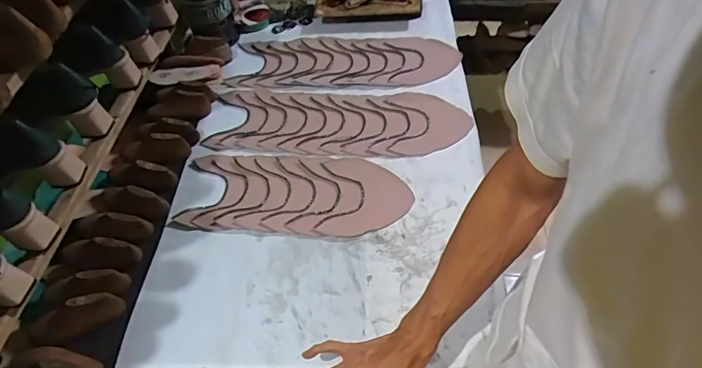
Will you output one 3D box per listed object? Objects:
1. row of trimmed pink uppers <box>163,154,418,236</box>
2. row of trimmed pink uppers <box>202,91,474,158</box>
[{"bbox_3d":[-0.102,0.017,0.783,0.402,0.009,0.164,1,55,6],"label":"row of trimmed pink uppers"},{"bbox_3d":[-0.027,-0.128,0.881,0.508,0.009,0.177,1,54,5],"label":"row of trimmed pink uppers"}]

